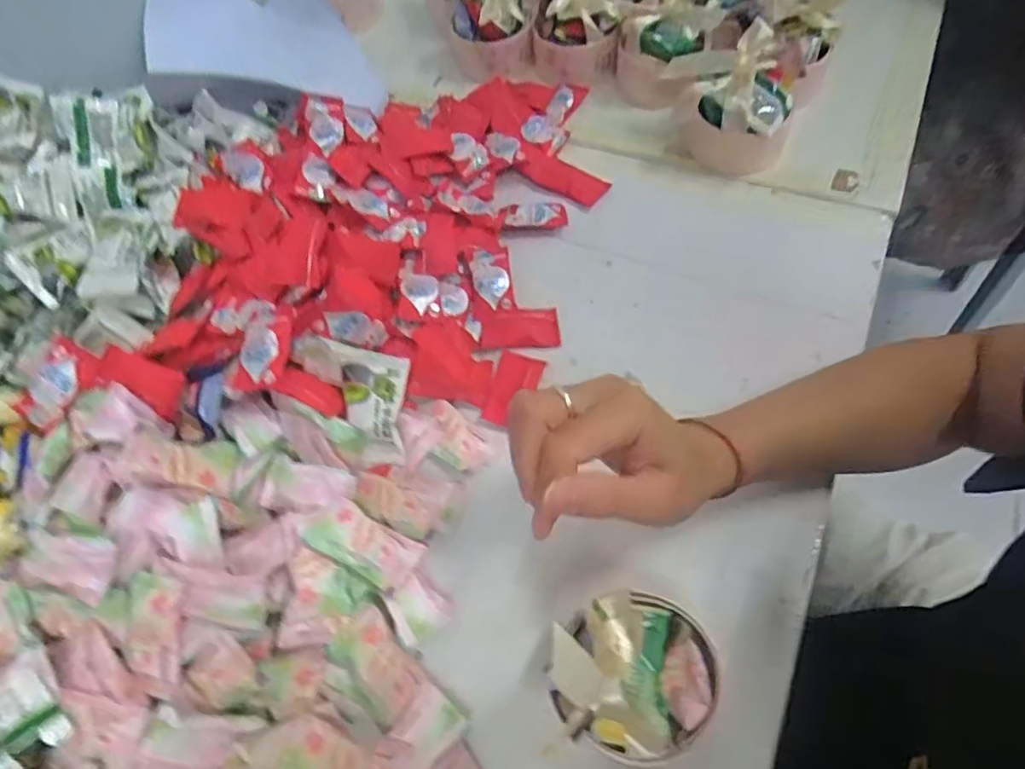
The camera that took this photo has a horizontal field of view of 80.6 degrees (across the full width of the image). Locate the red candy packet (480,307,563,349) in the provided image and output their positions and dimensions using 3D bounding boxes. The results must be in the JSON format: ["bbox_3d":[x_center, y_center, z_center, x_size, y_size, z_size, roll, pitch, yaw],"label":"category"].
[{"bbox_3d":[0.006,-0.042,0.462,0.058,0.010,0.033,-7,60,3],"label":"red candy packet"}]

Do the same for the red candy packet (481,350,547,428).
[{"bbox_3d":[0.001,0.002,0.437,0.032,0.010,0.057,11,63,13],"label":"red candy packet"}]

